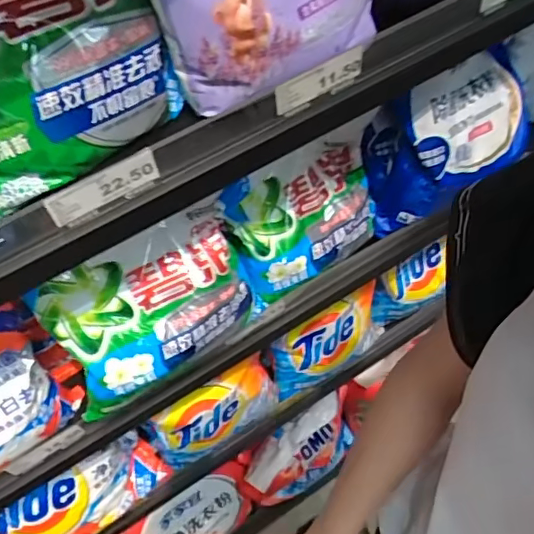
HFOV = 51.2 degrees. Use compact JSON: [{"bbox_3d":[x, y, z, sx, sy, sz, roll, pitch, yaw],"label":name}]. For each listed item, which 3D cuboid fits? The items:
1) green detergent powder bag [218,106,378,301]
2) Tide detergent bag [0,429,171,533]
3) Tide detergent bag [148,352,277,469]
[{"bbox_3d":[0.051,-0.073,0.693,0.199,0.146,0.099,-28,61,-18],"label":"green detergent powder bag"},{"bbox_3d":[-0.304,0.368,0.844,0.302,0.165,0.074,-27,61,-18],"label":"Tide detergent bag"},{"bbox_3d":[-0.076,0.235,0.898,0.209,0.203,0.059,-32,63,-21],"label":"Tide detergent bag"}]

